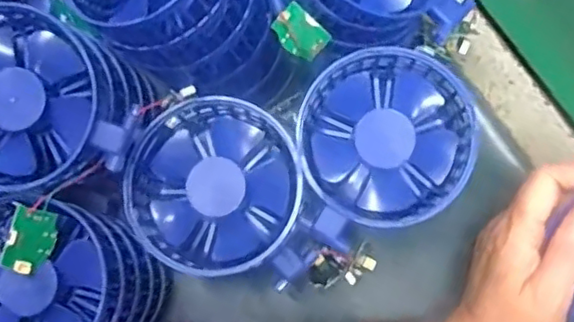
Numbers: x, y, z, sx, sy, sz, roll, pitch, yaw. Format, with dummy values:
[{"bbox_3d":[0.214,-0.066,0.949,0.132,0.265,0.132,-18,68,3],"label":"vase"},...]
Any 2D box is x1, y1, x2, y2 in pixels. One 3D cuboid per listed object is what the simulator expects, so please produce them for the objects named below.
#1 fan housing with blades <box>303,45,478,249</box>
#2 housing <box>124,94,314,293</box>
[{"bbox_3d":[0.053,-0.011,0.326,0.091,0.026,0.091,0,79,1],"label":"fan housing with blades"},{"bbox_3d":[-0.034,0.015,0.328,0.099,0.036,0.095,6,79,3],"label":"housing"}]

